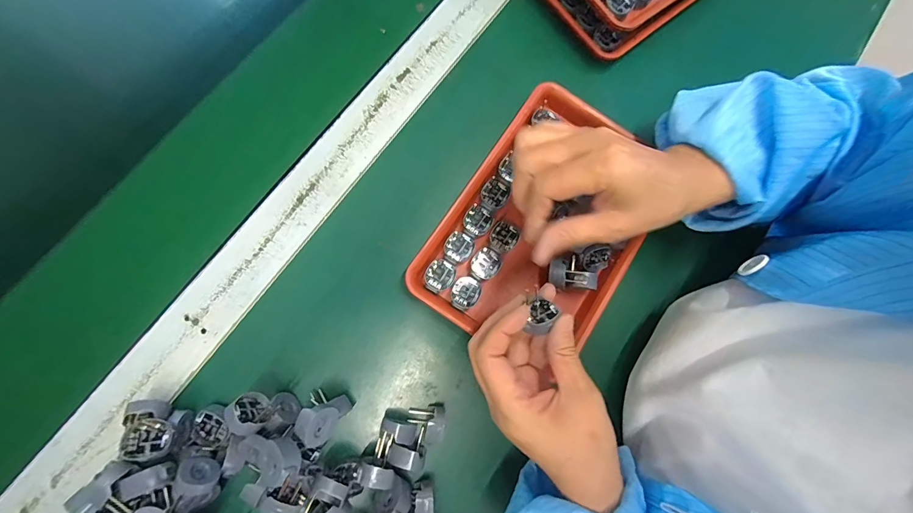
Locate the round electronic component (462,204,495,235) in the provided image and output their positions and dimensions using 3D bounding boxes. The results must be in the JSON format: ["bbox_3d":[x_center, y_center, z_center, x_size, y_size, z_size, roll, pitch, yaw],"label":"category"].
[{"bbox_3d":[0.019,-0.033,0.342,0.025,0.004,0.026,1,78,-5],"label":"round electronic component"}]

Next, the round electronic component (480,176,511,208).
[{"bbox_3d":[0.036,-0.058,0.348,0.024,0.004,0.027,30,77,1],"label":"round electronic component"}]

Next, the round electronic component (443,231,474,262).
[{"bbox_3d":[0.002,-0.009,0.336,0.024,0.004,0.026,1,78,-5],"label":"round electronic component"}]

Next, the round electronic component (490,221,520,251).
[{"bbox_3d":[0.043,-0.018,0.342,0.023,0.004,0.025,1,78,-5],"label":"round electronic component"}]

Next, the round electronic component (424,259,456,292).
[{"bbox_3d":[-0.015,0.017,0.329,0.024,0.004,0.028,29,77,1],"label":"round electronic component"}]

